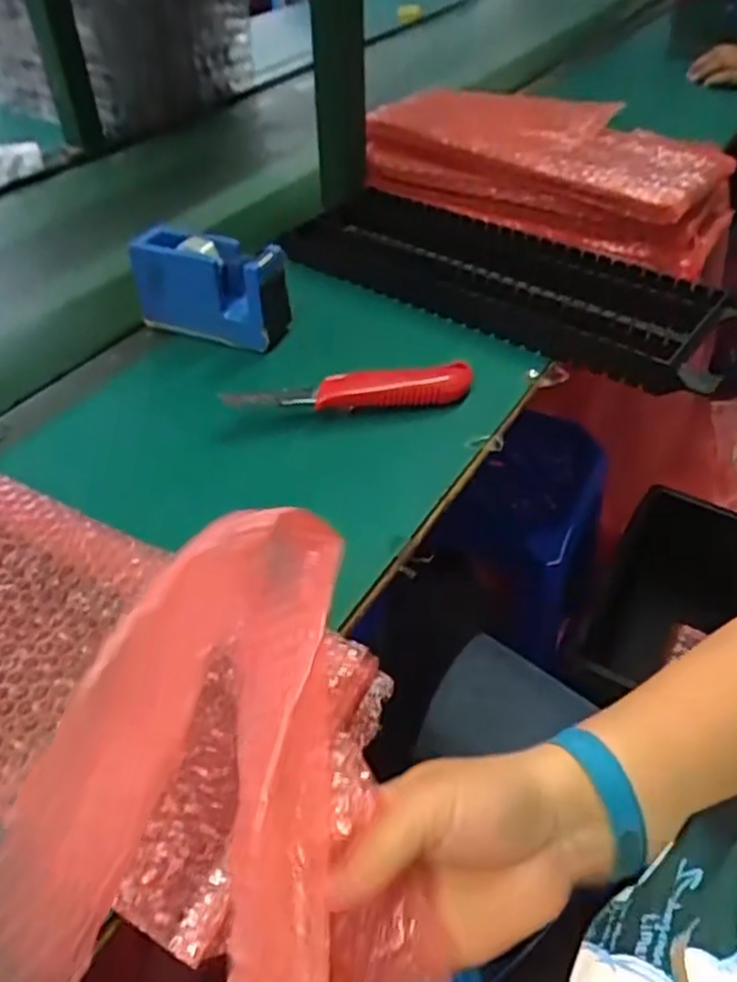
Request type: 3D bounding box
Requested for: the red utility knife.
[{"bbox_3d":[-0.012,-0.076,0.552,0.191,0.022,0.035,-9,44,-9],"label":"red utility knife"}]

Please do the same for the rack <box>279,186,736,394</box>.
[{"bbox_3d":[0.121,-0.210,0.681,0.438,0.039,0.165,32,53,29],"label":"rack"}]

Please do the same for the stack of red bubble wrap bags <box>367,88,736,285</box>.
[{"bbox_3d":[0.190,-0.352,0.774,0.381,0.089,0.173,23,49,23],"label":"stack of red bubble wrap bags"}]

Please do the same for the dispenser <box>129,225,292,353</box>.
[{"bbox_3d":[-0.136,-0.176,0.627,0.131,0.078,0.048,16,46,16],"label":"dispenser"}]

